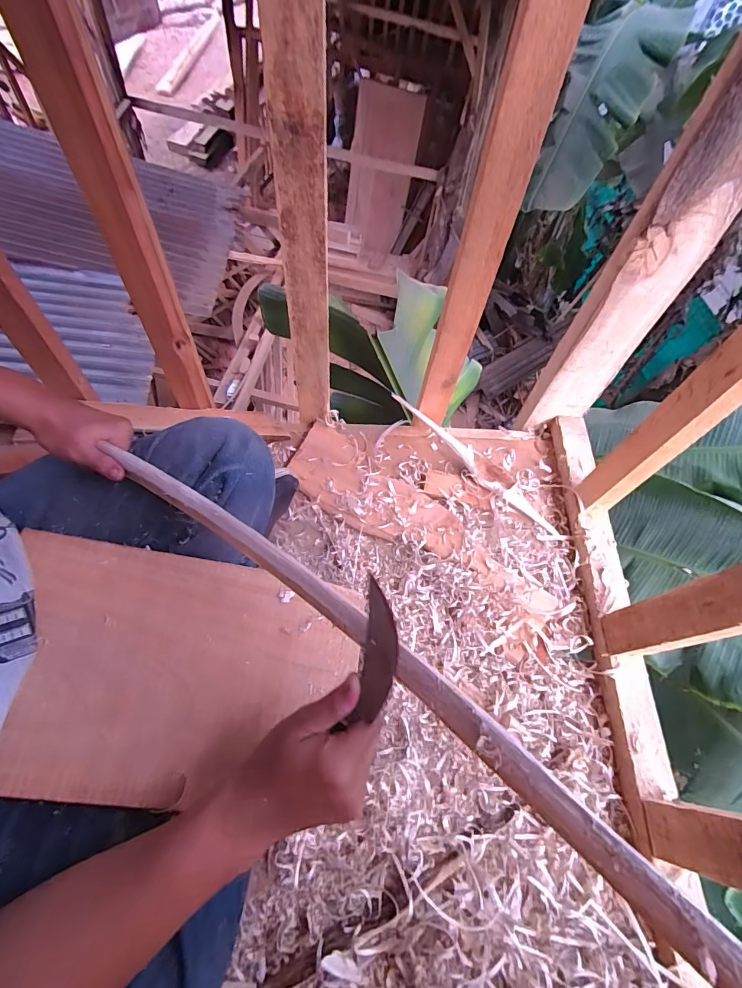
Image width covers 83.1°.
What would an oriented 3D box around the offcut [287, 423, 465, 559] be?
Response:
[{"bbox_3d":[0.004,-0.002,0.660,0.298,0.015,0.121,33,63,14],"label":"offcut"}]

